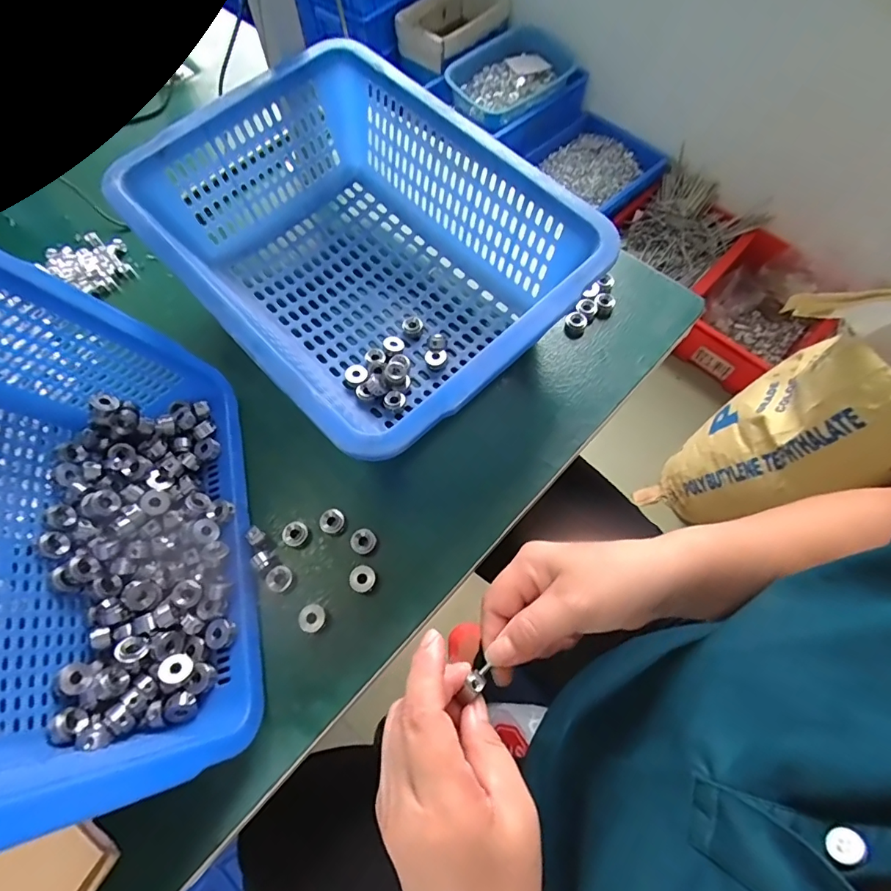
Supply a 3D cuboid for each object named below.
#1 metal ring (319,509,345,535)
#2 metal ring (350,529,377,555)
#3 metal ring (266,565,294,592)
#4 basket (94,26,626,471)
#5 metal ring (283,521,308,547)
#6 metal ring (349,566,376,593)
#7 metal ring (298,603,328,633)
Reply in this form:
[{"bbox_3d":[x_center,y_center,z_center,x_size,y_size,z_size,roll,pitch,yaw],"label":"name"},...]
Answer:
[{"bbox_3d":[-0.093,0.062,0.392,0.019,0.010,0.019,1,68,-3],"label":"metal ring"},{"bbox_3d":[-0.065,0.077,0.385,0.018,0.014,0.020,41,72,13],"label":"metal ring"},{"bbox_3d":[-0.131,0.106,0.382,0.020,0.011,0.020,1,68,-3],"label":"metal ring"},{"bbox_3d":[-0.070,-0.166,0.429,0.267,0.117,0.354,-42,72,-12],"label":"basket"},{"bbox_3d":[-0.122,0.073,0.393,0.019,0.009,0.020,1,68,-3],"label":"metal ring"},{"bbox_3d":[-0.065,0.103,0.373,0.020,0.009,0.020,1,68,-3],"label":"metal ring"},{"bbox_3d":[-0.100,0.130,0.362,0.020,0.012,0.020,1,68,-3],"label":"metal ring"}]

